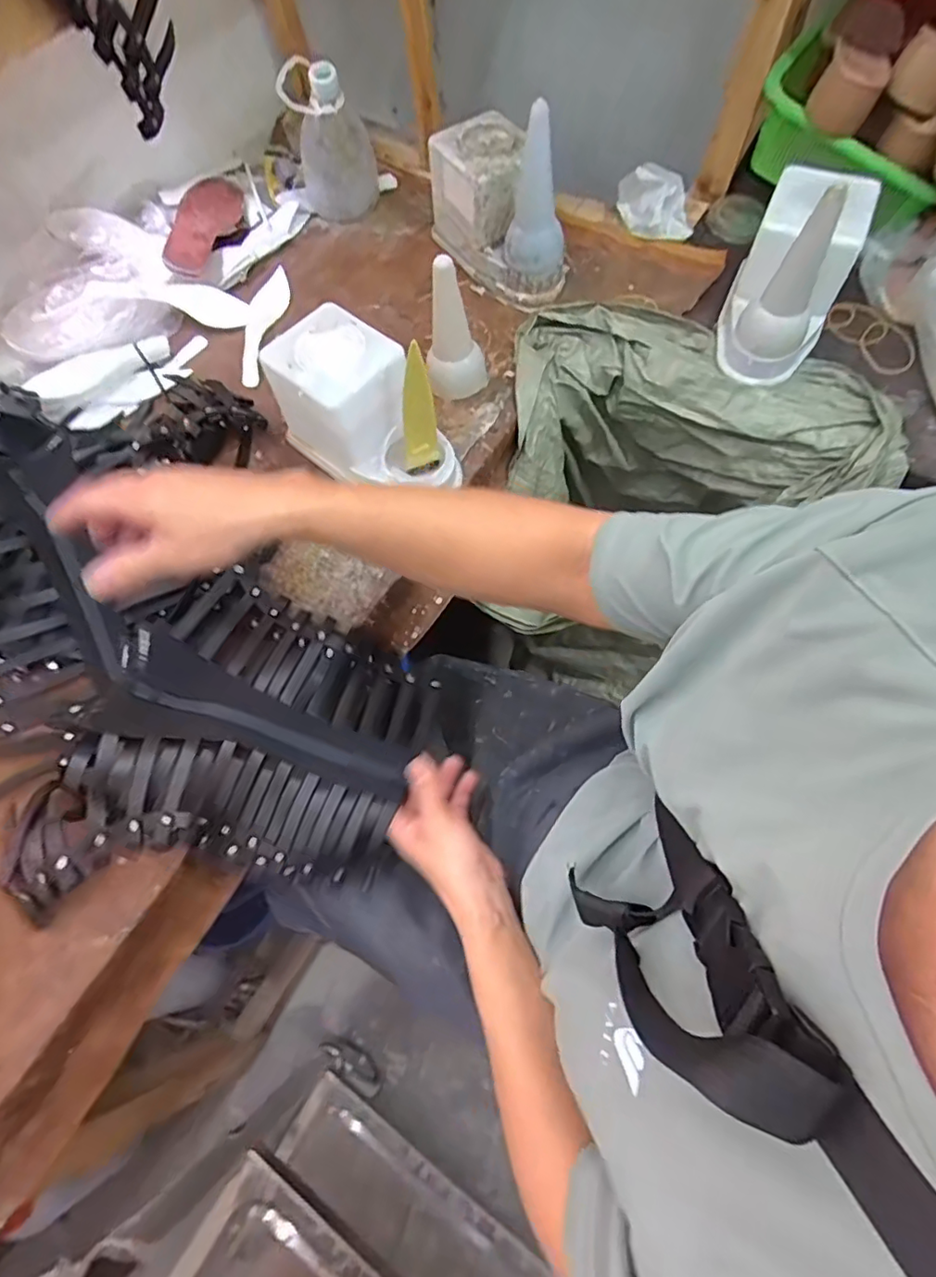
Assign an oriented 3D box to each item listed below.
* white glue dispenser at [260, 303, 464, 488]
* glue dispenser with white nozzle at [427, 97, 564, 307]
[{"bbox_3d":[-0.099,-0.222,0.576,0.193,0.122,0.099,36,74,17],"label":"white glue dispenser"},{"bbox_3d":[0.033,-0.520,0.673,0.112,0.152,0.197,-19,67,-5],"label":"glue dispenser with white nozzle"}]

